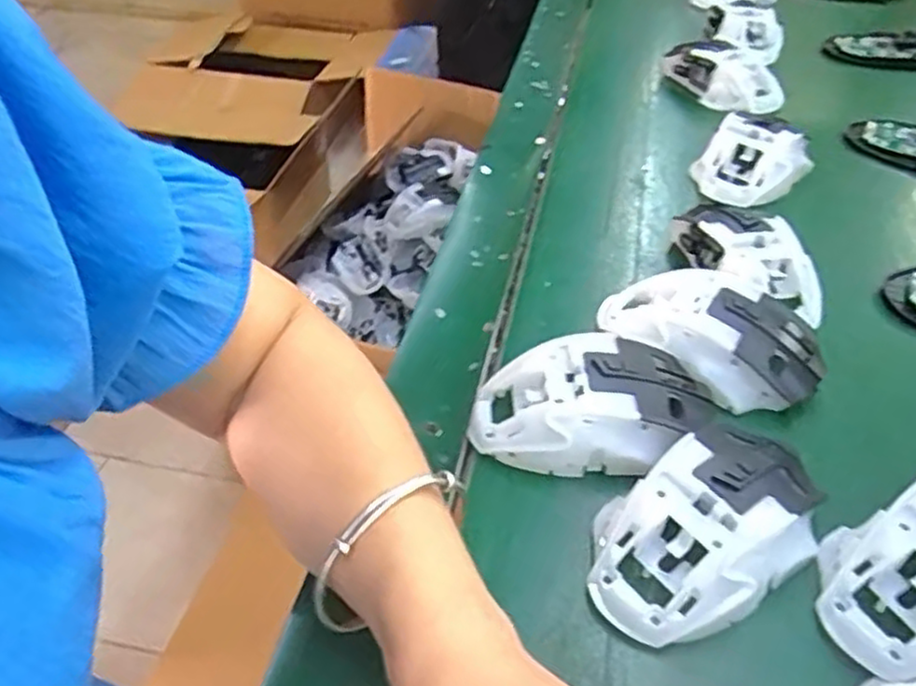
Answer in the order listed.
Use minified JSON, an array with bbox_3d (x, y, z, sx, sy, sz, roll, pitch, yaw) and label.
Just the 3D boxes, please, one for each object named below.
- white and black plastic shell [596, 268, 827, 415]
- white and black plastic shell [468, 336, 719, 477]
[{"bbox_3d":[0.133,-0.005,0.388,0.113,0.033,0.065,19,50,18],"label":"white and black plastic shell"},{"bbox_3d":[0.064,0.028,0.351,0.110,0.031,0.064,-6,47,-5],"label":"white and black plastic shell"}]

